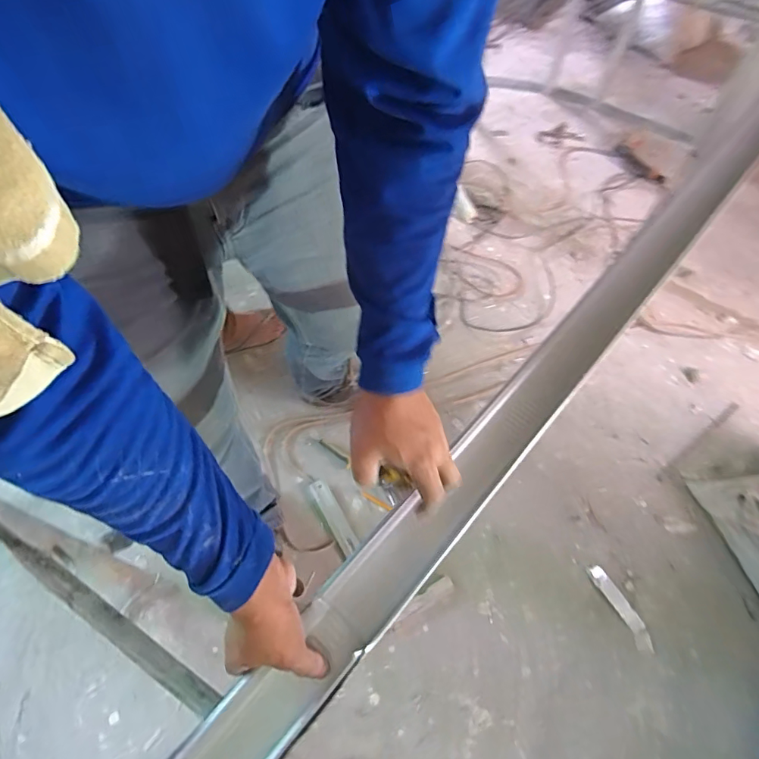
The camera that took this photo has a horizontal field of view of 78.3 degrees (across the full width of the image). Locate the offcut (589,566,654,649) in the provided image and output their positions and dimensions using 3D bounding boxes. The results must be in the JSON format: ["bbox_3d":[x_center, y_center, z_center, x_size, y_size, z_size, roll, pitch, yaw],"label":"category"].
[{"bbox_3d":[0.498,0.467,0.957,0.038,0.004,0.171,-23,62,-14],"label":"offcut"}]

